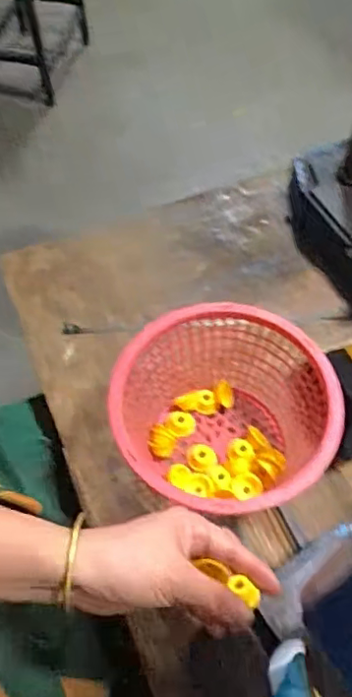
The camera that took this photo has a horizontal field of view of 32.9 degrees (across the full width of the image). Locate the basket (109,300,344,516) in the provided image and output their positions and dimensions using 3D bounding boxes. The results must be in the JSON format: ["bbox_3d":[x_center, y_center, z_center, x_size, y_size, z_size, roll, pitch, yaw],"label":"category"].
[{"bbox_3d":[0.039,0.060,0.496,0.170,0.110,0.157,-1,59,1],"label":"basket"}]

